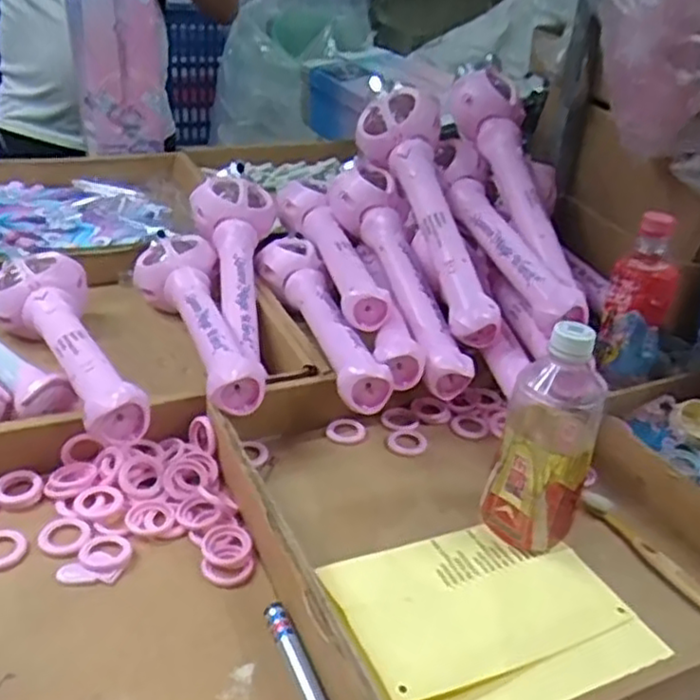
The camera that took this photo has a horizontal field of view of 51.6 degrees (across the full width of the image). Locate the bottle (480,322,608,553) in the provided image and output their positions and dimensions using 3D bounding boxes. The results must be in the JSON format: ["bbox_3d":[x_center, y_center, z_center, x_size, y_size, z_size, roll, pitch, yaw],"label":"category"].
[{"bbox_3d":[0.156,0.066,0.567,0.069,0.185,0.078,16,33,16],"label":"bottle"}]

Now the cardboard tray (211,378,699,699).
[{"bbox_3d":[0.118,0.130,0.589,0.376,0.059,0.369,-9,34,-22],"label":"cardboard tray"}]

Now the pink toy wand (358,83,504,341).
[{"bbox_3d":[0.092,-0.152,0.794,0.084,0.079,0.333,-6,60,-19],"label":"pink toy wand"}]

